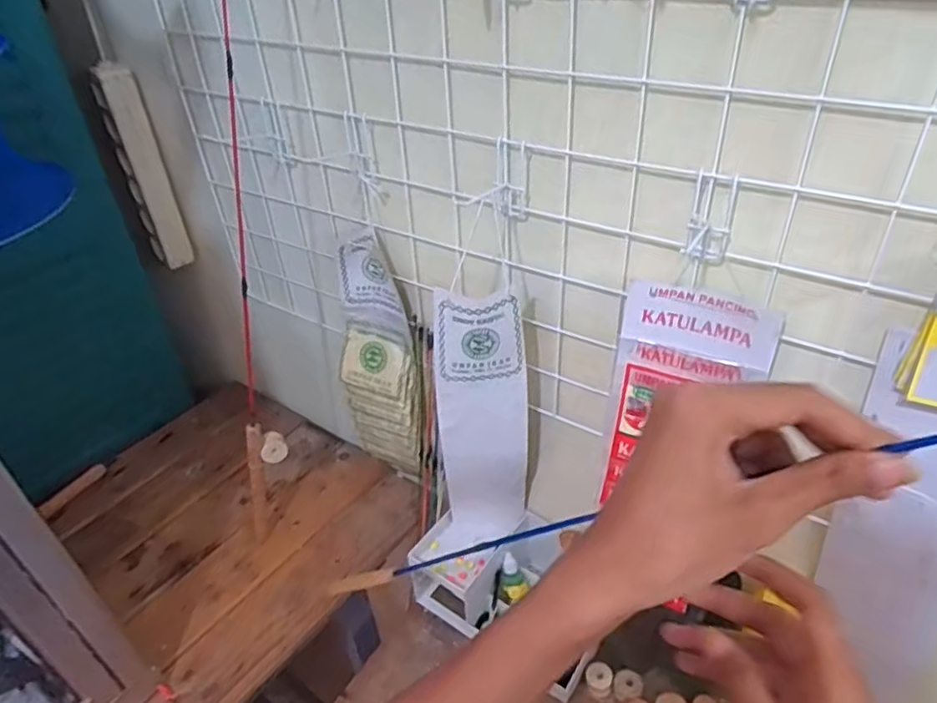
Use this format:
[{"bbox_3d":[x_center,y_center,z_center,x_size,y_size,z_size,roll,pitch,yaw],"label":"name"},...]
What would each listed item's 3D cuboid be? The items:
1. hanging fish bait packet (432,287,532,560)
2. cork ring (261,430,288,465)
[{"bbox_3d":[0.017,0.095,0.688,0.093,0.364,0.032,4,37,10],"label":"hanging fish bait packet"},{"bbox_3d":[-0.238,0.115,0.774,0.030,0.032,0.034,-18,38,-18],"label":"cork ring"}]

